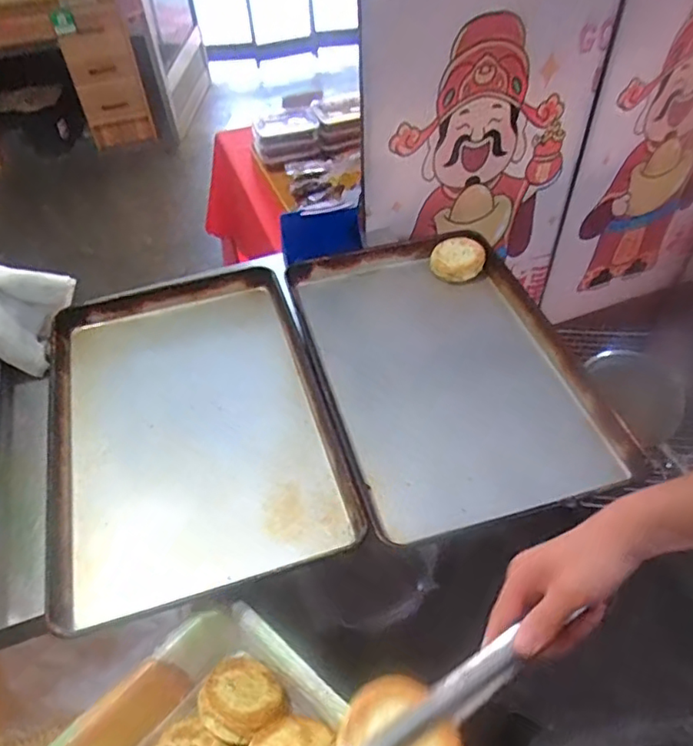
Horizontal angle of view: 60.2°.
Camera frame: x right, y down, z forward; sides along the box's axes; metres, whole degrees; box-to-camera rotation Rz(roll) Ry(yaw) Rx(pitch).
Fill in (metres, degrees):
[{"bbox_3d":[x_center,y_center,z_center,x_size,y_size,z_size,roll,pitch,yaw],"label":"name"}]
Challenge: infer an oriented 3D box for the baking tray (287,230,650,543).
[{"bbox_3d":[0.158,-0.023,0.995,0.395,0.075,0.581,-16,48,-8],"label":"baking tray"}]

